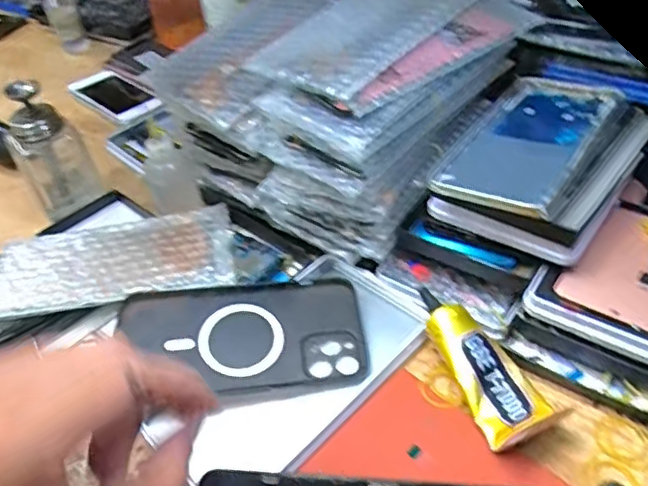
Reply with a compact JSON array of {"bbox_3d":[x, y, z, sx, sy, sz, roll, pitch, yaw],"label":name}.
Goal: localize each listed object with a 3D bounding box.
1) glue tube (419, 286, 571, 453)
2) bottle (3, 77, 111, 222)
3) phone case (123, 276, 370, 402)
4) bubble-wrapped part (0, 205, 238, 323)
[{"bbox_3d":[0.093,0.068,0.373,0.042,0.025,0.117,-21,46,-13],"label":"glue tube"},{"bbox_3d":[-0.230,-0.074,0.516,0.054,0.121,0.043,-28,48,-20],"label":"bottle"},{"bbox_3d":[-0.053,0.061,0.411,0.158,0.019,0.085,-9,45,-2],"label":"phone case"},{"bbox_3d":[-0.159,0.019,0.465,0.176,0.022,0.089,-12,45,-5],"label":"bubble-wrapped part"}]

